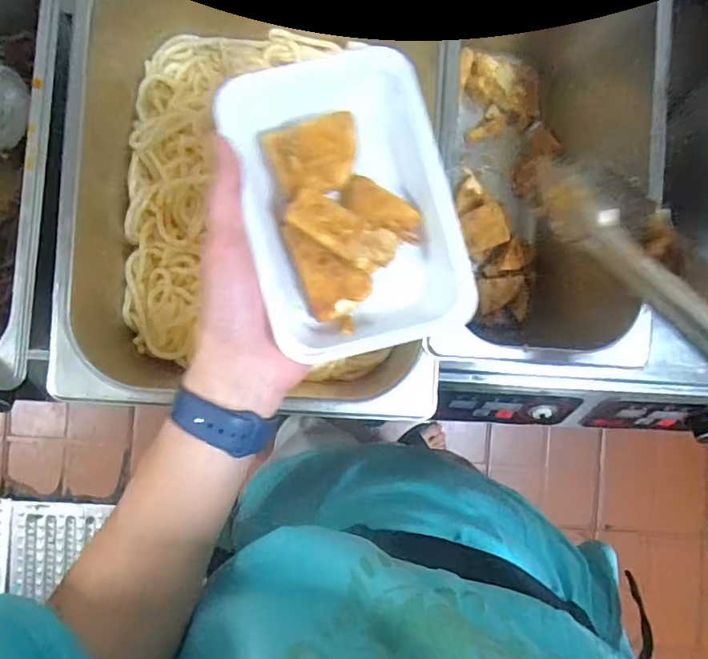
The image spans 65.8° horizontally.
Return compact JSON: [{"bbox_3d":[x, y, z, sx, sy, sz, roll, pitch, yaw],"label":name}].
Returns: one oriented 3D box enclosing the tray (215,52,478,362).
[{"bbox_3d":[-0.004,-0.071,0.317,0.112,0.035,0.165,-17,90,-5],"label":"tray"}]

